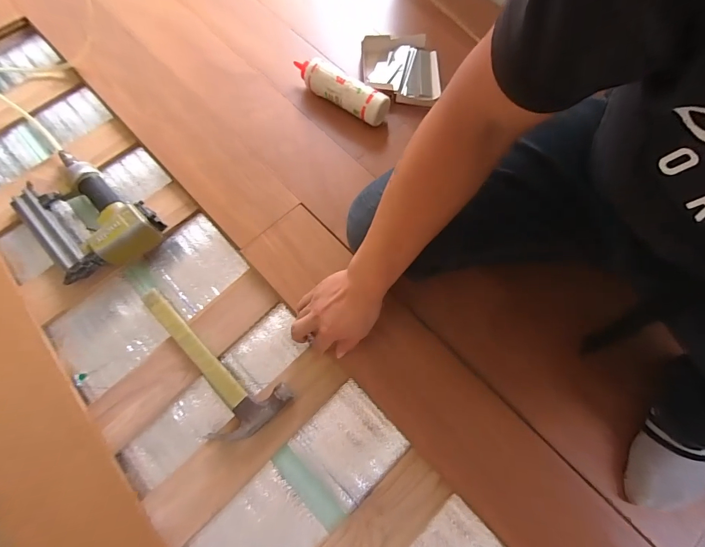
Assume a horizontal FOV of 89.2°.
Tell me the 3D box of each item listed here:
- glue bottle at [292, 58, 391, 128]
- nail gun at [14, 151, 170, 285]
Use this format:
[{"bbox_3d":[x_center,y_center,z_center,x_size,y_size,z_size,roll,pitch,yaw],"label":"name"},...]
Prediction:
[{"bbox_3d":[-0.023,-0.362,0.700,0.216,0.052,0.059,35,73,11],"label":"glue bottle"},{"bbox_3d":[-0.472,-0.112,0.621,0.167,0.071,0.250,-42,76,-15],"label":"nail gun"}]

